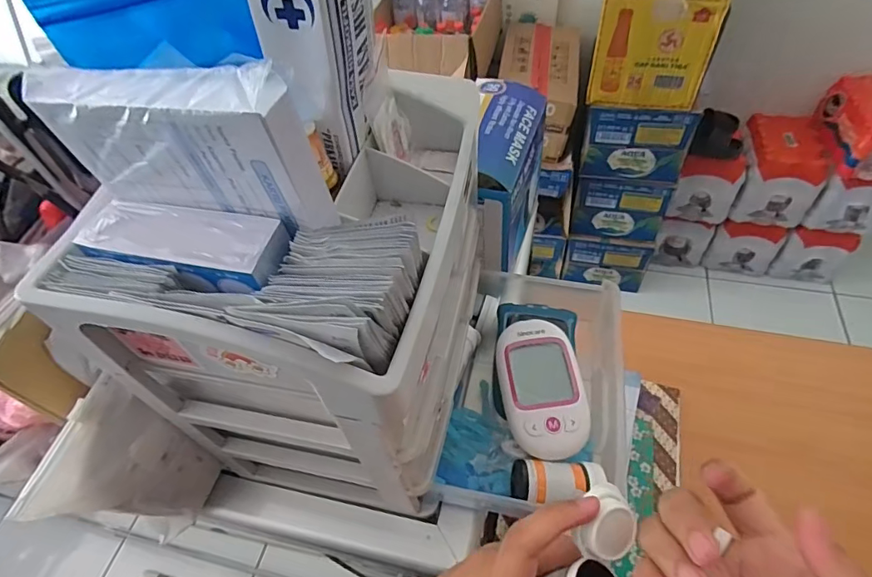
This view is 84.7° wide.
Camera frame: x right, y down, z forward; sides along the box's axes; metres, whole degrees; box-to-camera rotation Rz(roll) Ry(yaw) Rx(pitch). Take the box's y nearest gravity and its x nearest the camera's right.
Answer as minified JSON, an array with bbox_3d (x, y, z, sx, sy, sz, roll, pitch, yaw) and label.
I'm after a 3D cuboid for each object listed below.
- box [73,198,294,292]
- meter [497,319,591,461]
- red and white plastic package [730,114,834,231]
[{"bbox_3d":[-0.106,-0.019,0.202,0.087,0.014,0.031,8,54,12],"label":"box"},{"bbox_3d":[0.073,0.067,0.330,0.051,0.023,0.092,-9,52,-1],"label":"meter"},{"bbox_3d":[1.072,-0.380,1.507,0.201,0.231,0.275,12,55,15],"label":"red and white plastic package"}]

